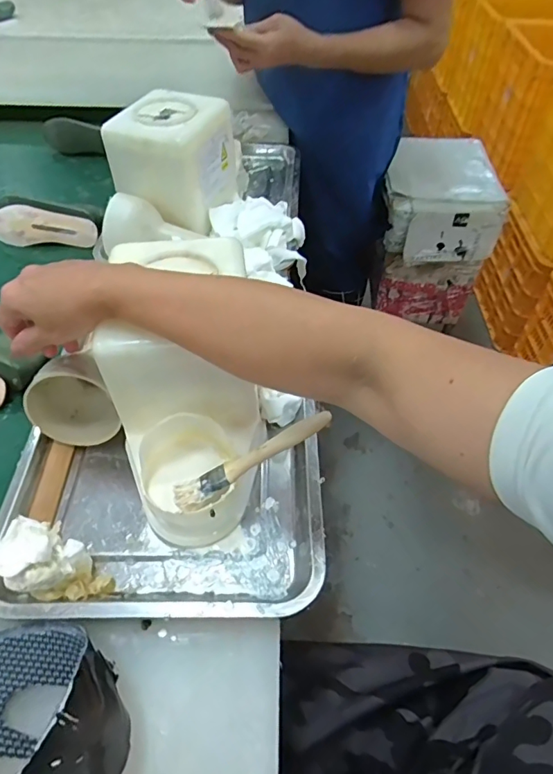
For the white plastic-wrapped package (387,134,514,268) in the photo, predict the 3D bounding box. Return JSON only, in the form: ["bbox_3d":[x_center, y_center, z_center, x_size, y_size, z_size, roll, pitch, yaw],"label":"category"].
[{"bbox_3d":[0.396,-0.463,1.163,0.261,0.184,0.282,3,51,2],"label":"white plastic-wrapped package"}]

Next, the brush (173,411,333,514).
[{"bbox_3d":[-0.019,0.061,0.400,0.147,0.011,0.027,-31,55,0],"label":"brush"}]

